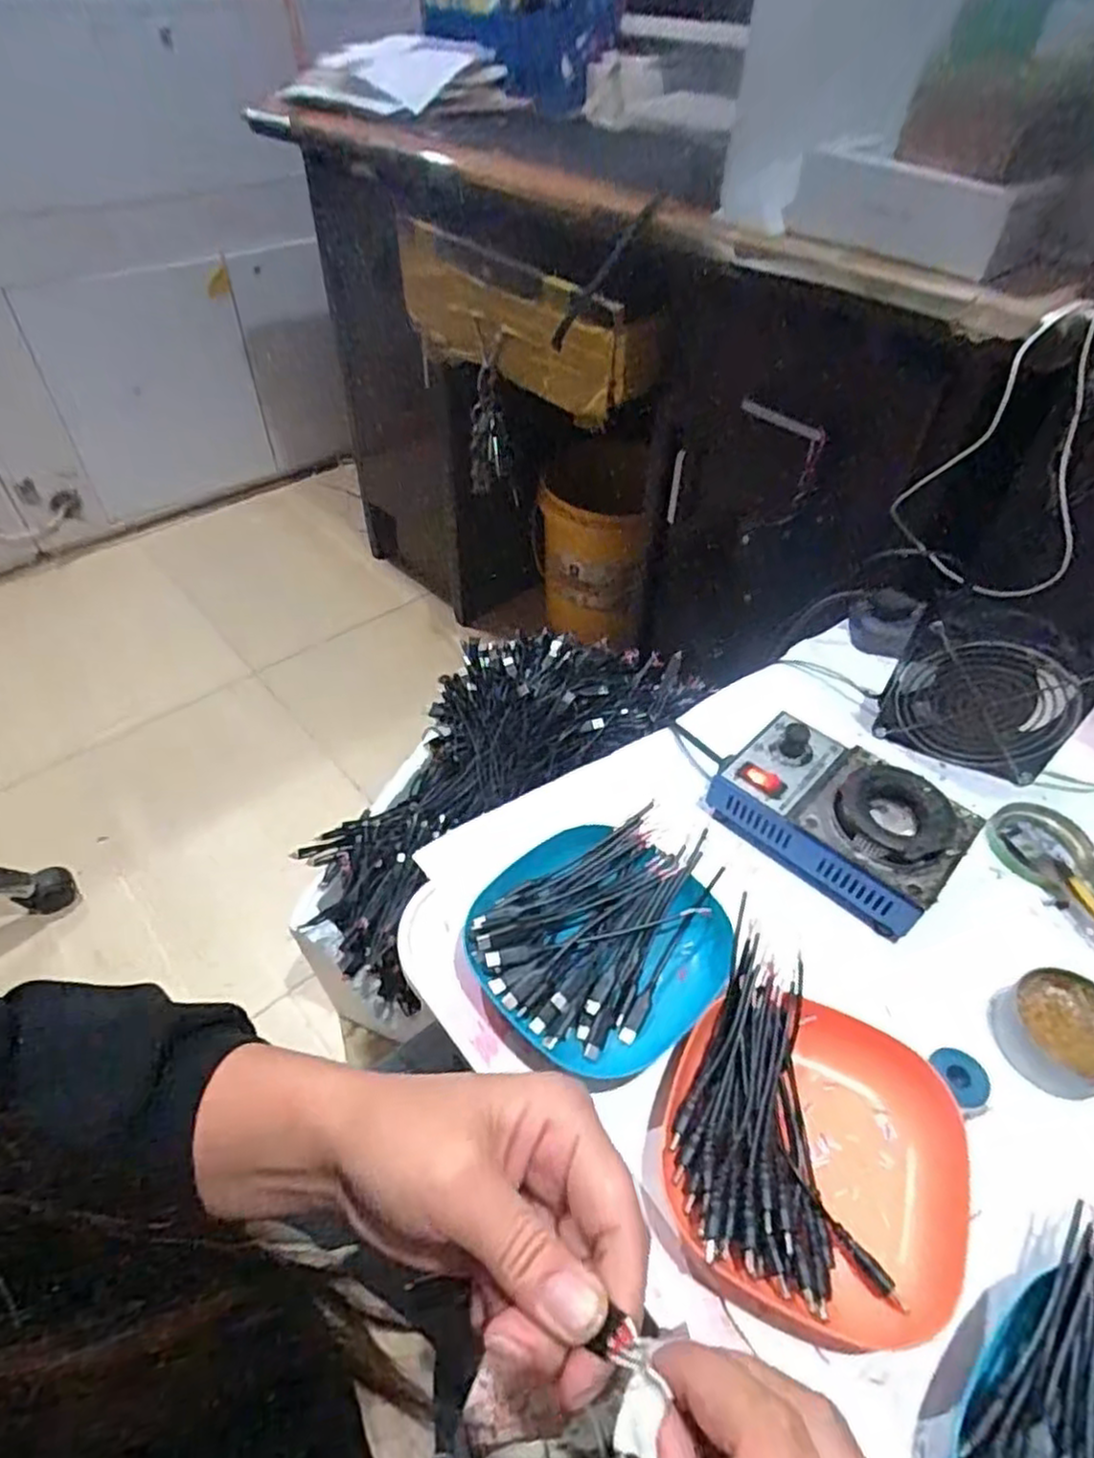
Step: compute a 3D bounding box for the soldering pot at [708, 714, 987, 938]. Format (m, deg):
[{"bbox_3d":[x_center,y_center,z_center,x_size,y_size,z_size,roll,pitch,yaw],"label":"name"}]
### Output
[{"bbox_3d":[0.197,0.056,0.500,0.154,0.062,0.099,32,54,25],"label":"soldering pot"}]

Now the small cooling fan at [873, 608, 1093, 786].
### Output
[{"bbox_3d":[0.318,-0.025,0.536,0.117,0.122,0.033,24,51,19],"label":"small cooling fan"}]

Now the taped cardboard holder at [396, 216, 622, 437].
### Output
[{"bbox_3d":[-0.064,-0.495,0.903,0.409,0.151,0.076,34,55,27],"label":"taped cardboard holder"}]

